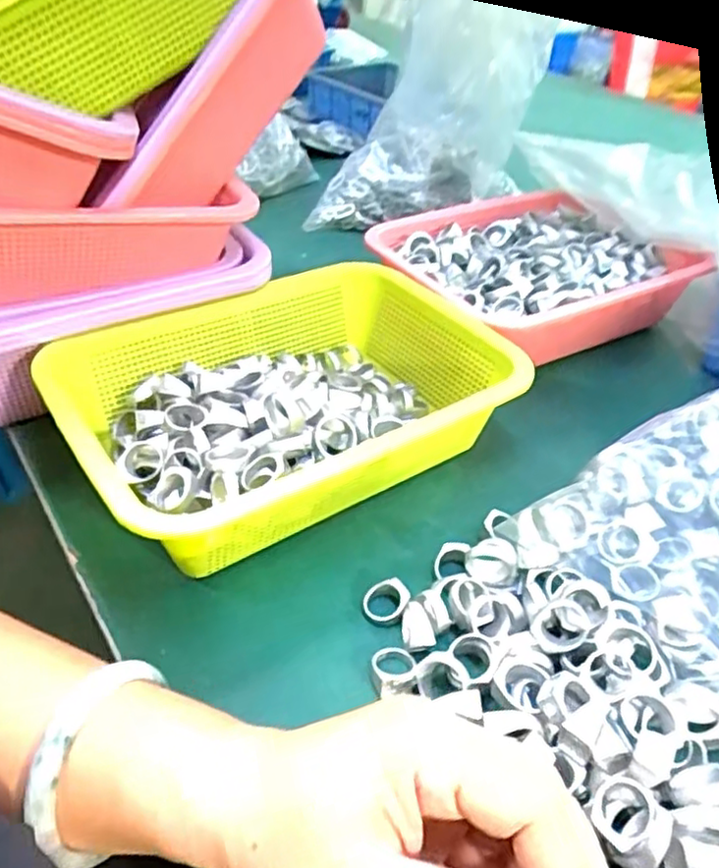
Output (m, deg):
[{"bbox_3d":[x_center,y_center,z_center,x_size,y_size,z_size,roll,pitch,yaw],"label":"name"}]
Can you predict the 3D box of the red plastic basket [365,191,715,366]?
[{"bbox_3d":[0.148,-0.132,0.590,0.241,0.077,0.201,-21,44,-26],"label":"red plastic basket"}]

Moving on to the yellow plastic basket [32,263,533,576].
[{"bbox_3d":[-0.045,-0.013,0.427,0.256,0.083,0.192,-25,46,-29],"label":"yellow plastic basket"}]

